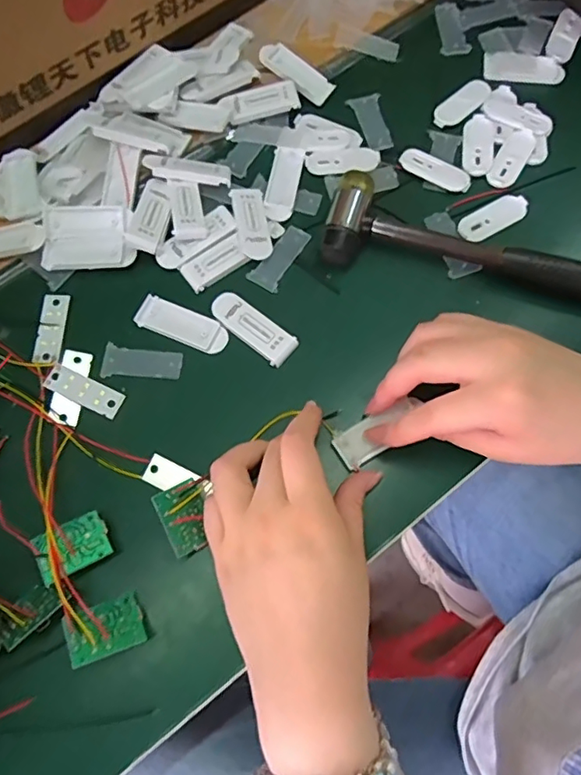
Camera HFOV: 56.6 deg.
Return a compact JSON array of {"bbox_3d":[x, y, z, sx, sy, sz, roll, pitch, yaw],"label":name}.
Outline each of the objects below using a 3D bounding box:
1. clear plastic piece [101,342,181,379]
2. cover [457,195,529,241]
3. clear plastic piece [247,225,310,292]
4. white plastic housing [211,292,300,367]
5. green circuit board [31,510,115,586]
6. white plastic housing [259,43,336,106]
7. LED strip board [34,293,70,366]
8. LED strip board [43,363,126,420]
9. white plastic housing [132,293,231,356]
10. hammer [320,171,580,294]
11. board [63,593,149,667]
[{"bbox_3d":[-0.090,-0.014,0.328,0.048,0.004,0.020,7,70,5],"label":"clear plastic piece"},{"bbox_3d":[0.133,-0.112,0.354,0.049,0.004,0.021,-29,71,-8],"label":"cover"},{"bbox_3d":[-0.006,-0.085,0.349,0.020,0.006,0.048,29,74,12],"label":"clear plastic piece"},{"bbox_3d":[-0.023,-0.038,0.331,0.059,0.005,0.021,39,76,15],"label":"white plastic housing"},{"bbox_3d":[-0.113,0.082,0.281,0.035,0.004,0.025,-24,68,-22],"label":"green circuit board"},{"bbox_3d":[0.004,-0.228,0.389,0.058,0.007,0.022,35,75,-3],"label":"white plastic housing"},{"bbox_3d":[-0.149,-0.037,0.337,0.016,0.004,0.048,-1,70,2],"label":"LED strip board"},{"bbox_3d":[-0.122,0.002,0.321,0.045,0.004,0.016,27,71,-1],"label":"LED strip board"},{"bbox_3d":[-0.067,-0.039,0.334,0.059,0.004,0.021,21,72,10],"label":"white plastic housing"},{"bbox_3d":[0.139,-0.083,0.338,0.233,0.024,0.059,11,71,7],"label":"hammer"},{"bbox_3d":[-0.092,0.120,0.269,0.035,0.005,0.027,-8,52,-29],"label":"board"}]

